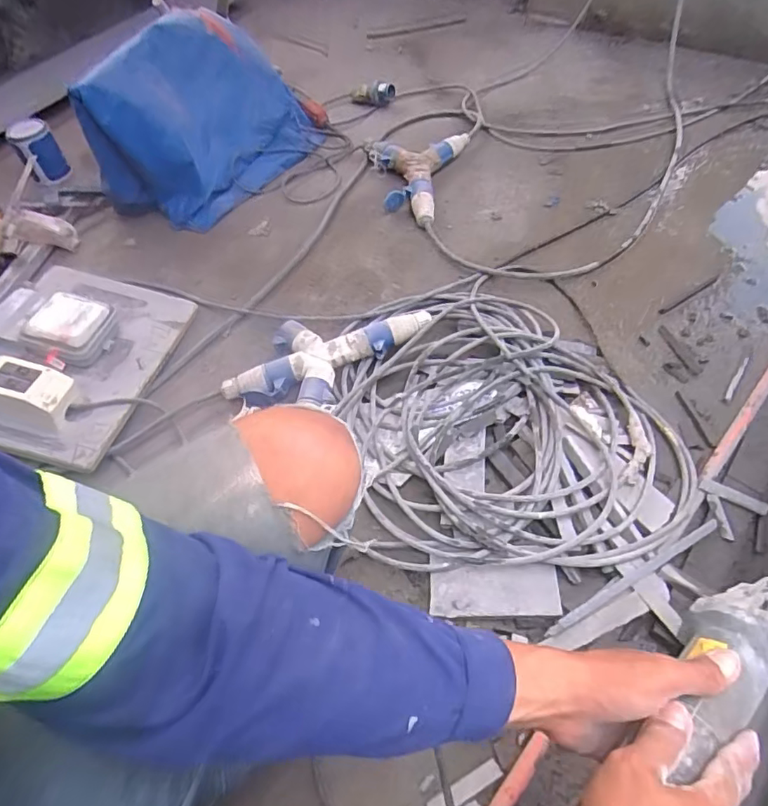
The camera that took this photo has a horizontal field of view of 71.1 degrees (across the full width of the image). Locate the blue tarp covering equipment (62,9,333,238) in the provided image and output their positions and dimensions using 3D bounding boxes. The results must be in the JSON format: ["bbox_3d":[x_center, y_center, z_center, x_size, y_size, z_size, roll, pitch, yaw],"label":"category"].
[{"bbox_3d":[-0.399,-0.656,1.243,0.305,0.303,0.479,18,57,18],"label":"blue tarp covering equipment"}]

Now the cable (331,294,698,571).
[{"bbox_3d":[0.186,0.008,0.852,0.510,0.064,0.519,-5,53,2],"label":"cable"}]

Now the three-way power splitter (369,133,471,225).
[{"bbox_3d":[0.052,-0.545,1.256,0.220,0.064,0.357,11,55,13],"label":"three-way power splitter"}]

